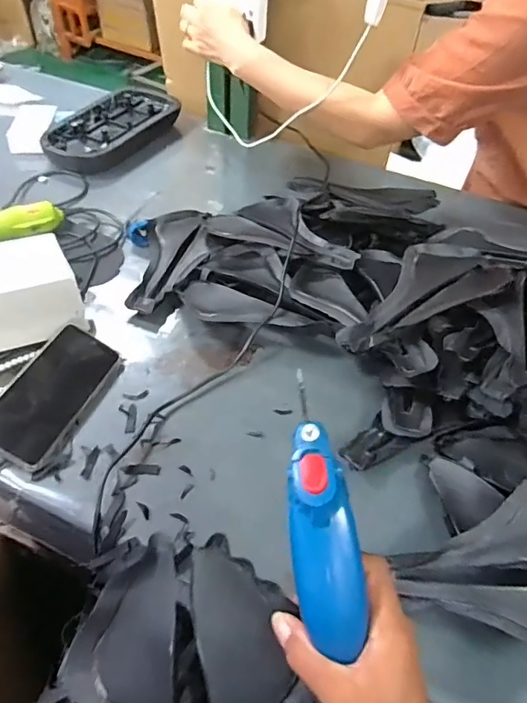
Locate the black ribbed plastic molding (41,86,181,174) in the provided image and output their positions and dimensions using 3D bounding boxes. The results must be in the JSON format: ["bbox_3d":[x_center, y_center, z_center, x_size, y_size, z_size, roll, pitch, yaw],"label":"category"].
[{"bbox_3d":[-0.289,-0.425,0.919,0.143,0.053,0.278,30,54,18],"label":"black ribbed plastic molding"}]

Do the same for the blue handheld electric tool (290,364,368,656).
[{"bbox_3d":[0.034,0.097,0.280,0.038,0.027,0.153,-7,88,-11],"label":"blue handheld electric tool"}]

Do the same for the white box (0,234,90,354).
[{"bbox_3d":[-0.308,-0.067,0.579,0.155,0.094,0.082,-15,53,-16],"label":"white box"}]

